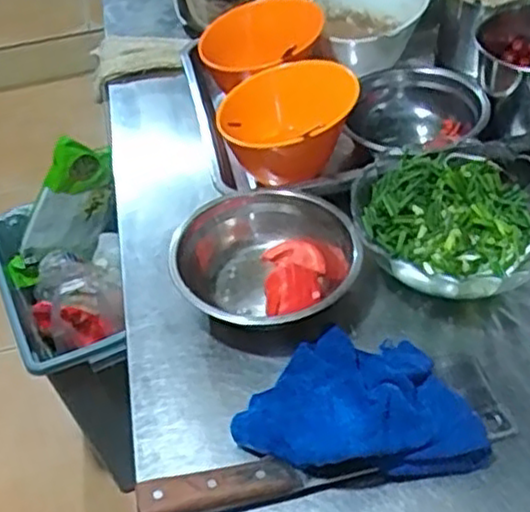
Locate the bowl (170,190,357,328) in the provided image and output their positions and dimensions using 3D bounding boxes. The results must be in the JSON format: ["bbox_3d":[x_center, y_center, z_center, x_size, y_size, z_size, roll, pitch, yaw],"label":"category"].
[{"bbox_3d":[0.004,0.007,0.661,0.156,0.051,0.160,-4,46,4],"label":"bowl"}]

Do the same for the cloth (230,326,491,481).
[{"bbox_3d":[0.069,0.107,0.567,0.186,0.045,0.129,-6,46,2],"label":"cloth"}]

